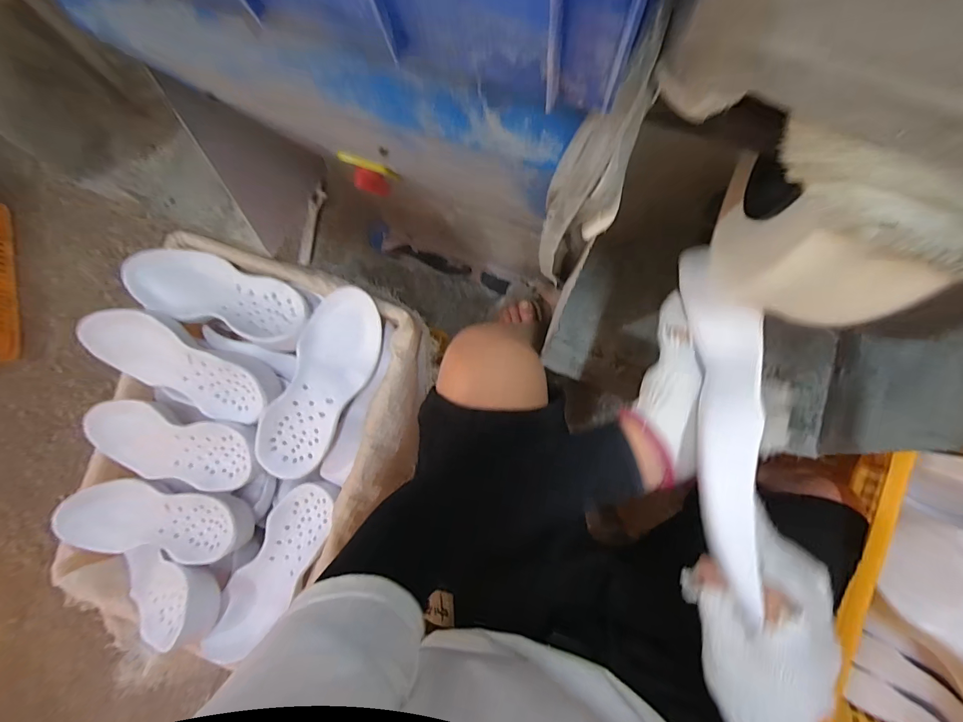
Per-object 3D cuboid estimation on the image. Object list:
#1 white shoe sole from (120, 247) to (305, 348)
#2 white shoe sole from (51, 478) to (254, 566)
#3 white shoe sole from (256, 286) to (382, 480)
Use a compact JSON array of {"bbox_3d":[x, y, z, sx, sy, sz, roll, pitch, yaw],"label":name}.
[{"bbox_3d":[-0.437,-0.109,0.674,0.312,0.047,0.119,15,90,6],"label":"white shoe sole"},{"bbox_3d":[-0.558,0.273,0.707,0.315,0.055,0.130,-2,89,6],"label":"white shoe sole"},{"bbox_3d":[-0.255,0.038,0.659,0.124,0.036,0.319,22,91,6],"label":"white shoe sole"}]

